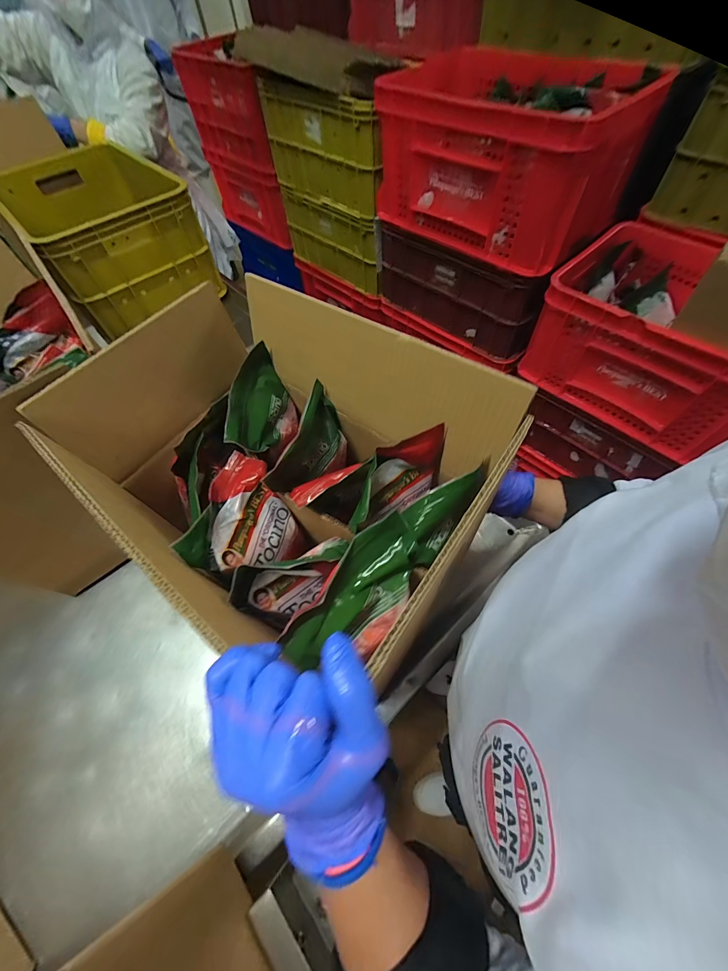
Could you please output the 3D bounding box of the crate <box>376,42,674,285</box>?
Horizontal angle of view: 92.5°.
[{"bbox_3d":[0.356,-0.818,0.876,0.546,0.263,0.402,37,69,22],"label":"crate"}]

